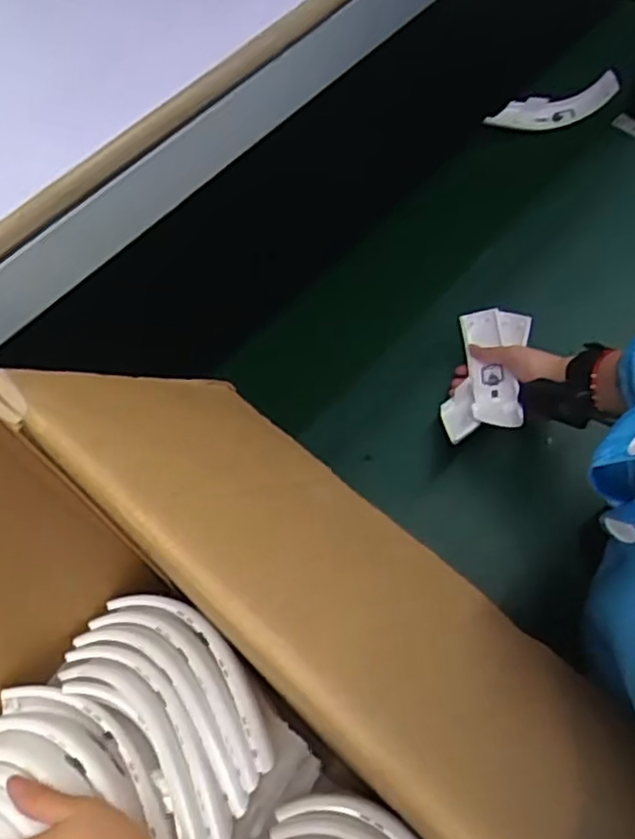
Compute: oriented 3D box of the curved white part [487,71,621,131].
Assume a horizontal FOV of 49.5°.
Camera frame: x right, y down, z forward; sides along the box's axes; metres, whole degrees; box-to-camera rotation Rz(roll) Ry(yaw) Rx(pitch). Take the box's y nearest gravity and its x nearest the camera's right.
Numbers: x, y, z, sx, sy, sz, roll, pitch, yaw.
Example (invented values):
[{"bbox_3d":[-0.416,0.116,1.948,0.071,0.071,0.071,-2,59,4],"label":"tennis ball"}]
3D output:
[{"bbox_3d":[0.322,-0.434,0.955,0.182,0.044,0.044,-10,63,-2],"label":"curved white part"}]

